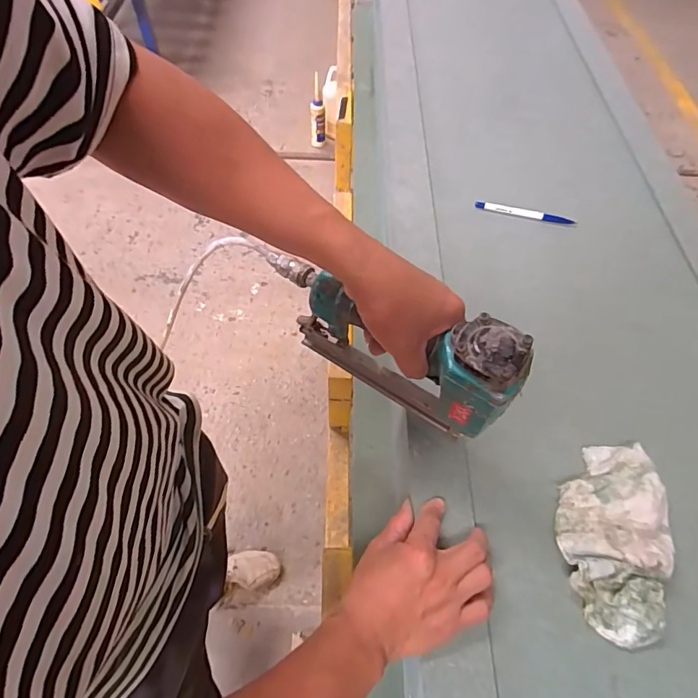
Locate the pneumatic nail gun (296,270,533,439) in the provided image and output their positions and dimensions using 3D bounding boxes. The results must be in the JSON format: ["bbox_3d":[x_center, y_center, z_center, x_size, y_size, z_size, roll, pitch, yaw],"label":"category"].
[{"bbox_3d":[0.038,0.004,0.428,0.213,0.158,0.051,30,61,15],"label":"pneumatic nail gun"}]

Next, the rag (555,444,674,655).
[{"bbox_3d":[0.251,0.168,0.433,0.100,0.045,0.186,19,58,8],"label":"rag"}]

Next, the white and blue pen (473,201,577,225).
[{"bbox_3d":[0.265,-0.204,0.694,0.146,0.009,0.013,14,58,6],"label":"white and blue pen"}]

